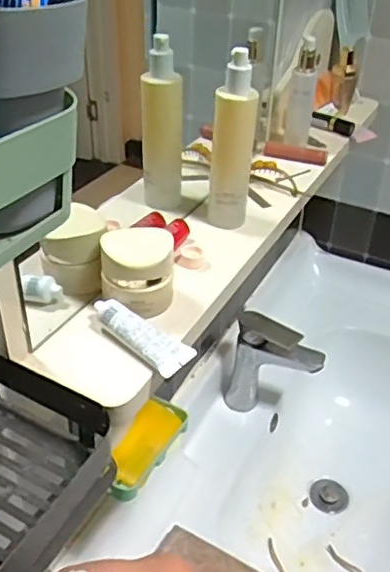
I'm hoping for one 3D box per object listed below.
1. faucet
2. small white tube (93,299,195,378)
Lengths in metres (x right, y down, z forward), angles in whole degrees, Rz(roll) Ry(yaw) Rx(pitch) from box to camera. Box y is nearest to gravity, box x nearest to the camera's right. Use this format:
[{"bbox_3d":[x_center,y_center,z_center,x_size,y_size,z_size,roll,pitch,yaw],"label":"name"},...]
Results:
[{"bbox_3d":[0.116,0.124,0.916,0.144,0.161,0.059,17,39,20],"label":"faucet"},{"bbox_3d":[-0.046,0.038,0.500,0.092,0.019,0.033,26,43,30],"label":"small white tube"}]

